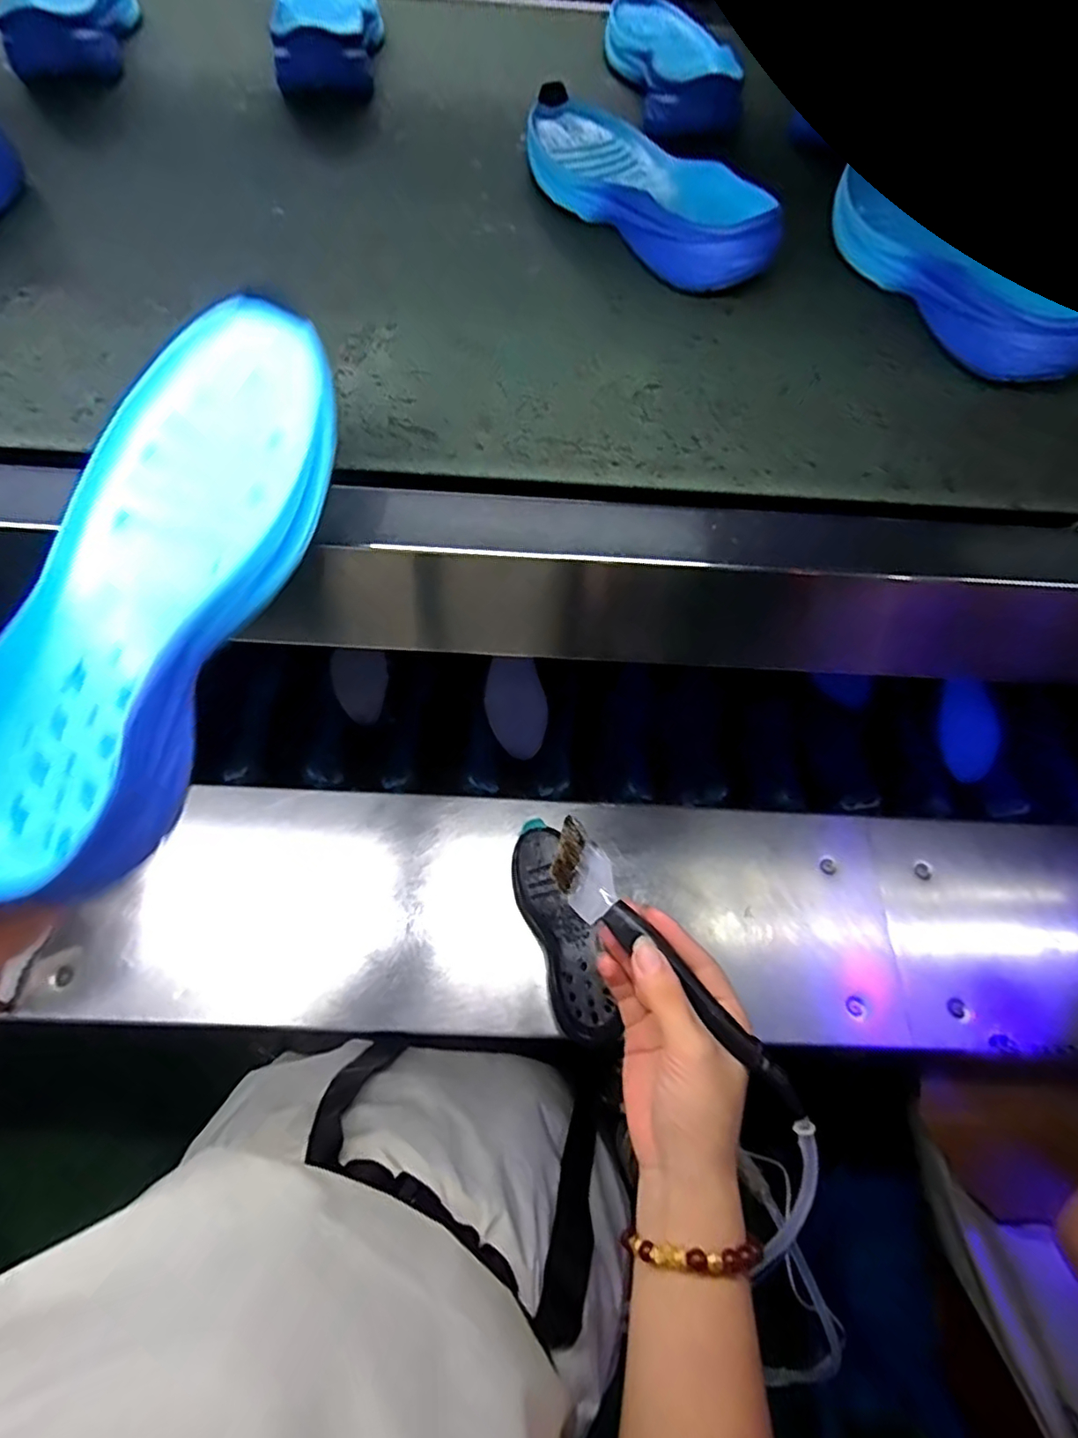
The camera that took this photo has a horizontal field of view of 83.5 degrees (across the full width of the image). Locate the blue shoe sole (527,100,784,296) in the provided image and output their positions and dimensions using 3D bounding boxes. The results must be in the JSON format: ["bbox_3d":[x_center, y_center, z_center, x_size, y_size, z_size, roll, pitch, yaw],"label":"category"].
[{"bbox_3d":[0.075,-0.400,0.449,0.095,0.049,0.254,-28,68,-16],"label":"blue shoe sole"}]

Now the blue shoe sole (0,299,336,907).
[{"bbox_3d":[-0.164,-0.054,0.251,0.093,0.032,0.246,22,85,8],"label":"blue shoe sole"}]

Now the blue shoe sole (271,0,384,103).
[{"bbox_3d":[-0.200,-0.671,0.575,0.102,0.046,0.256,-7,64,-7],"label":"blue shoe sole"}]

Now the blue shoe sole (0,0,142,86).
[{"bbox_3d":[-0.429,-0.663,0.554,0.096,0.042,0.262,-15,65,-11],"label":"blue shoe sole"}]

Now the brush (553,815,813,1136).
[{"bbox_3d":[0.070,0.130,0.318,0.029,0.022,0.180,-39,72,-20],"label":"brush"}]

